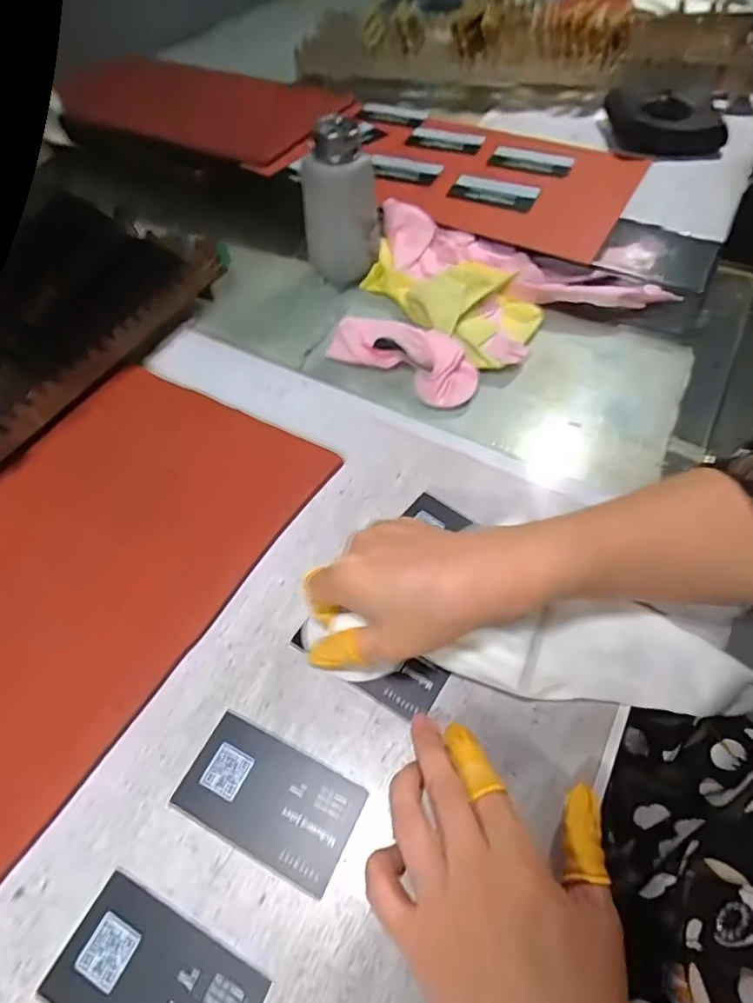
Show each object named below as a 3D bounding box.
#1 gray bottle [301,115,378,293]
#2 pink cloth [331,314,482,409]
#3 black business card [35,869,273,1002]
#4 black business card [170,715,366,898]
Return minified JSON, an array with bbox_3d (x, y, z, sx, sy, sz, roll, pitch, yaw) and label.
[{"bbox_3d":[-0.031,-0.259,0.486,0.055,0.126,0.047,-28,58,-17],"label":"gray bottle"},{"bbox_3d":[0.021,-0.118,0.442,0.122,0.029,0.043,29,60,20],"label":"pink cloth"},{"bbox_3d":[-0.095,0.205,0.233,0.087,0.004,0.049,22,58,16],"label":"black business card"},{"bbox_3d":[-0.053,0.146,0.274,0.086,0.004,0.049,22,58,16],"label":"black business card"}]

